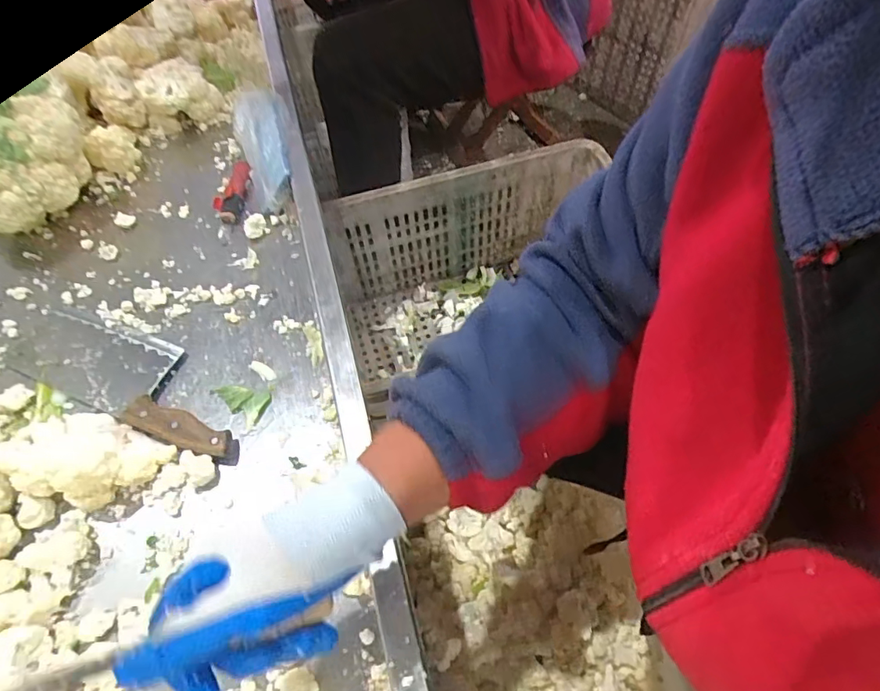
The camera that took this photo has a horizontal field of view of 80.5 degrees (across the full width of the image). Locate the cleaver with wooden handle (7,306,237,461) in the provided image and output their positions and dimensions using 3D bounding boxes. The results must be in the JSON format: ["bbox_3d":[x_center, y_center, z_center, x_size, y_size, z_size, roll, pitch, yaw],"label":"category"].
[{"bbox_3d":[-0.351,0.025,0.566,0.340,0.022,0.092,20,62,15],"label":"cleaver with wooden handle"}]

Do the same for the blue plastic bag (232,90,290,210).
[{"bbox_3d":[-0.231,-0.274,0.690,0.073,0.074,0.185,-20,60,-8],"label":"blue plastic bag"}]

